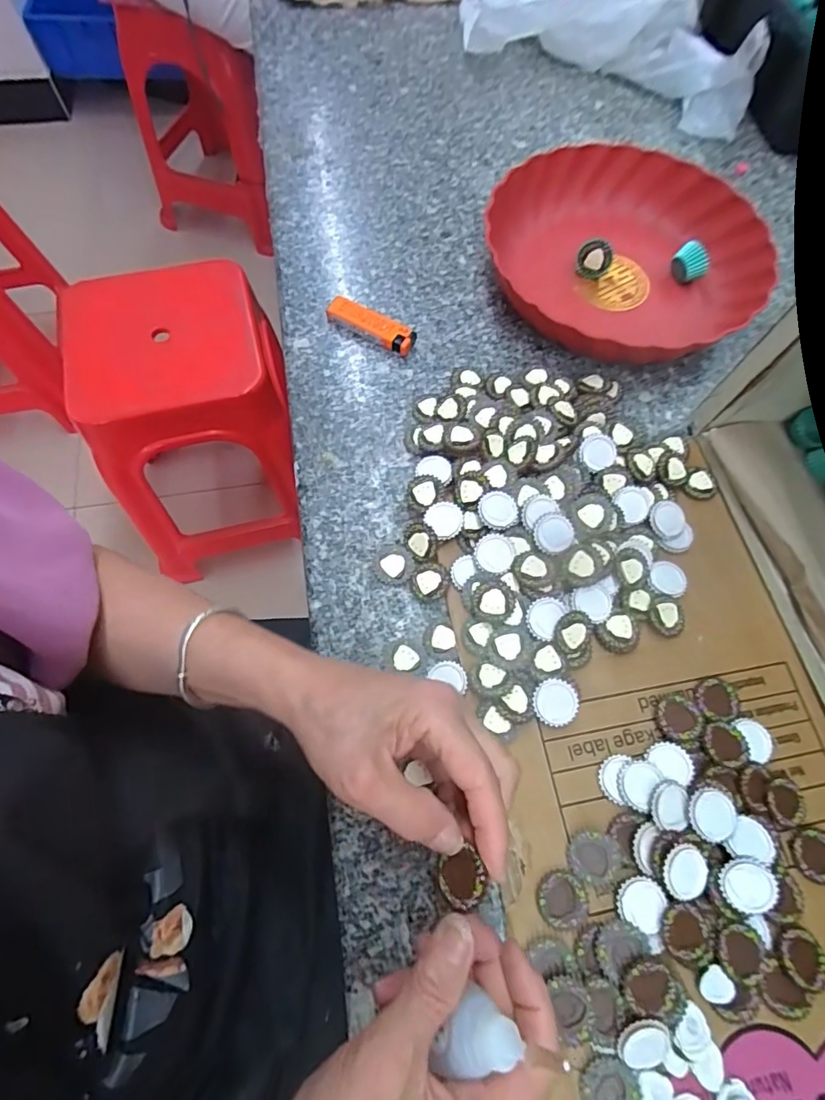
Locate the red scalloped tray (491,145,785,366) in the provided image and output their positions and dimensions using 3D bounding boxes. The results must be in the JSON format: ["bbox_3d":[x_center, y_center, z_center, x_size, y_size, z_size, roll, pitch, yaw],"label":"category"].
[{"bbox_3d":[0.187,-0.262,0.467,0.235,0.047,0.232,-33,72,-13],"label":"red scalloped tray"}]

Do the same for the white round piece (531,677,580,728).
[{"bbox_3d":[0.089,0.095,0.325,0.029,0.004,0.028,-1,72,3],"label":"white round piece"}]

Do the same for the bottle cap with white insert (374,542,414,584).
[{"bbox_3d":[-0.014,0.009,0.374,0.026,0.006,0.030,-13,69,-6],"label":"bottle cap with white insert"}]

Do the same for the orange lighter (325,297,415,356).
[{"bbox_3d":[-0.035,-0.193,0.449,0.078,0.016,0.021,28,70,10],"label":"orange lighter"}]

